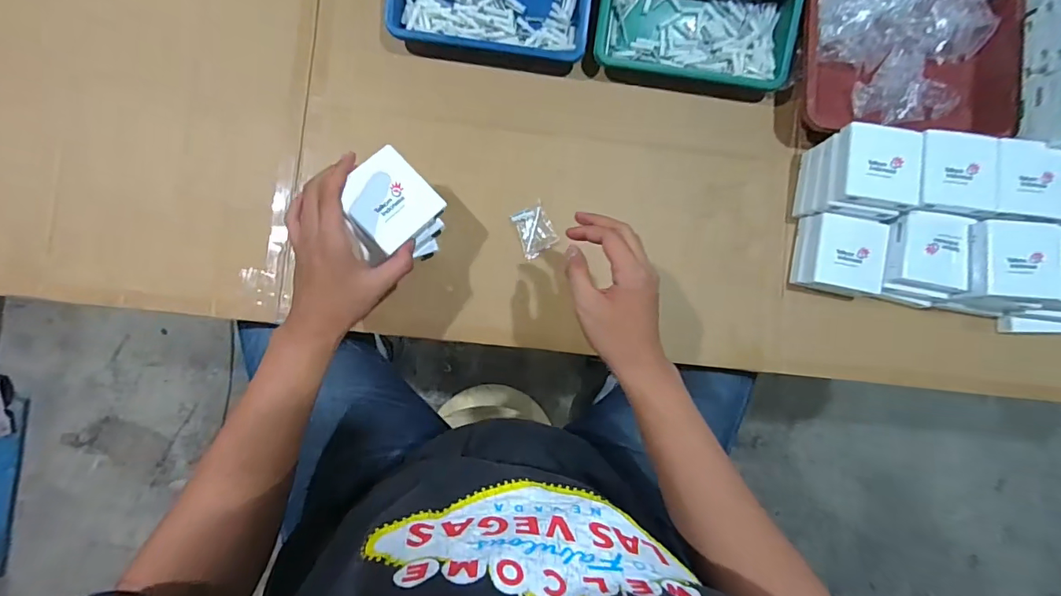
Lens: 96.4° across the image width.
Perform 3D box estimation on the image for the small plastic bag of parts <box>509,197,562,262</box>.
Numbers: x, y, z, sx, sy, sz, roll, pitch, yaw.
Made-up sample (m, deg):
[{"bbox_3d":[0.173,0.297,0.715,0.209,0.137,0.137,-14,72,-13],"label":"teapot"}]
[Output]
[{"bbox_3d":[0.006,-0.083,0.584,0.045,0.006,0.059,-25,89,-4],"label":"small plastic bag of parts"}]

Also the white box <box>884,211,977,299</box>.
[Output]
[{"bbox_3d":[0.474,-0.052,0.563,0.081,0.029,0.089,7,87,-3],"label":"white box"}]

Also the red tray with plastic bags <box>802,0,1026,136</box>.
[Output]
[{"bbox_3d":[0.471,-0.370,0.591,0.276,0.074,0.330,-2,88,-4],"label":"red tray with plastic bags"}]

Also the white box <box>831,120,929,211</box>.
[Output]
[{"bbox_3d":[0.398,-0.149,0.541,0.086,0.025,0.091,10,87,-3],"label":"white box"}]

